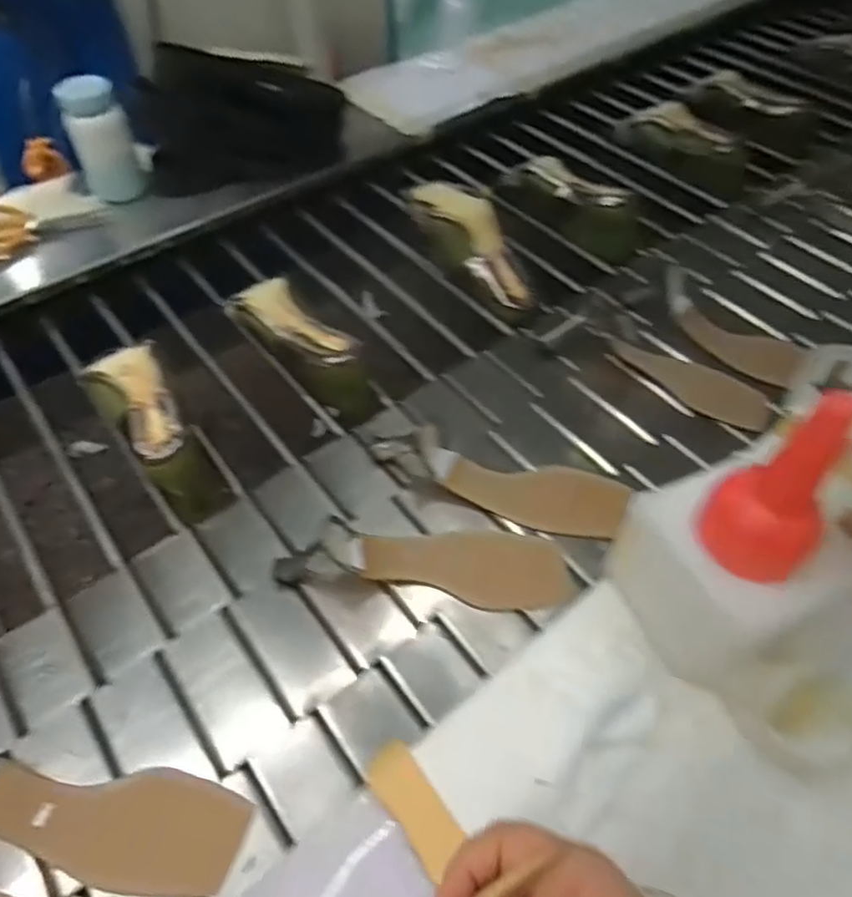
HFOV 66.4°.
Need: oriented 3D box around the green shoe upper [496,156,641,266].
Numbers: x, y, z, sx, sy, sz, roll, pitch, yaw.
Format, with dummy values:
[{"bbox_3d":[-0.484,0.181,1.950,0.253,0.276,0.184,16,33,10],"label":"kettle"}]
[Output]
[{"bbox_3d":[0.191,-0.333,0.895,0.212,0.067,0.083,31,57,24],"label":"green shoe upper"}]

